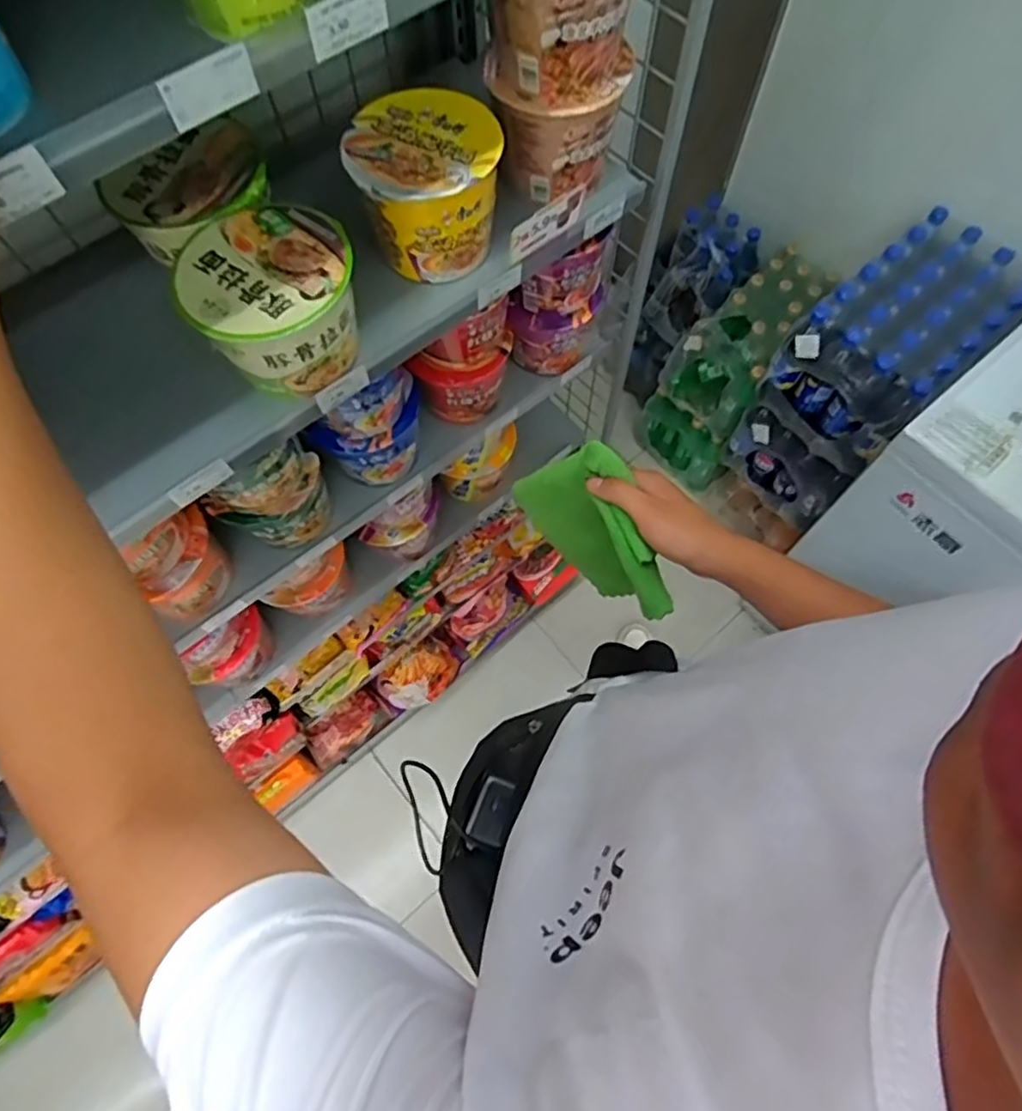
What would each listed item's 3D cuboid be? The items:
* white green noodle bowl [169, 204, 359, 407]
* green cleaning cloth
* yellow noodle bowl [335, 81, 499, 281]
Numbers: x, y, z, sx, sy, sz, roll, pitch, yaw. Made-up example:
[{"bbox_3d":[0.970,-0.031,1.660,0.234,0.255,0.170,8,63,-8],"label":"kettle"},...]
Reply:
[{"bbox_3d":[-0.196,-0.212,0.561,0.133,0.086,0.135,-30,70,-11],"label":"white green noodle bowl"},{"bbox_3d":[0.086,-0.017,0.616,0.174,0.161,0.057,42,74,16],"label":"green cleaning cloth"},{"bbox_3d":[-0.076,-0.336,0.606,0.126,0.097,0.127,0,68,1],"label":"yellow noodle bowl"}]

